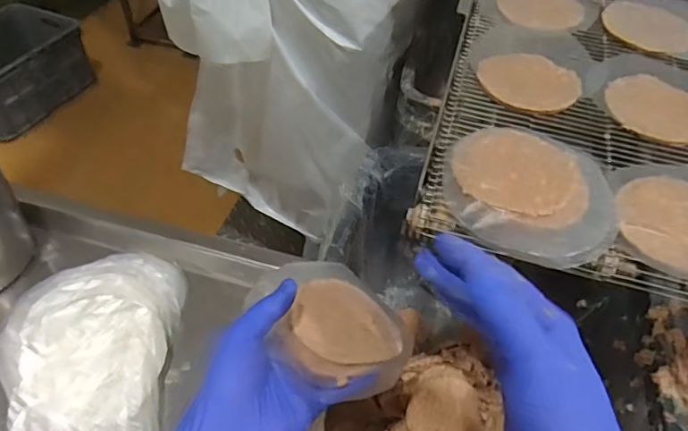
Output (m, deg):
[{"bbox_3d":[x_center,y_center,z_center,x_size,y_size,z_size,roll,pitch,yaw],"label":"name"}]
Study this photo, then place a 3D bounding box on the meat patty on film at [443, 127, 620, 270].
[{"bbox_3d":[0.137,-0.019,0.382,0.121,0.016,0.118,2,48,-2],"label":"meat patty on film"}]

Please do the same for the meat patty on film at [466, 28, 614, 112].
[{"bbox_3d":[0.182,-0.143,0.498,0.122,0.010,0.127,2,48,-2],"label":"meat patty on film"}]

